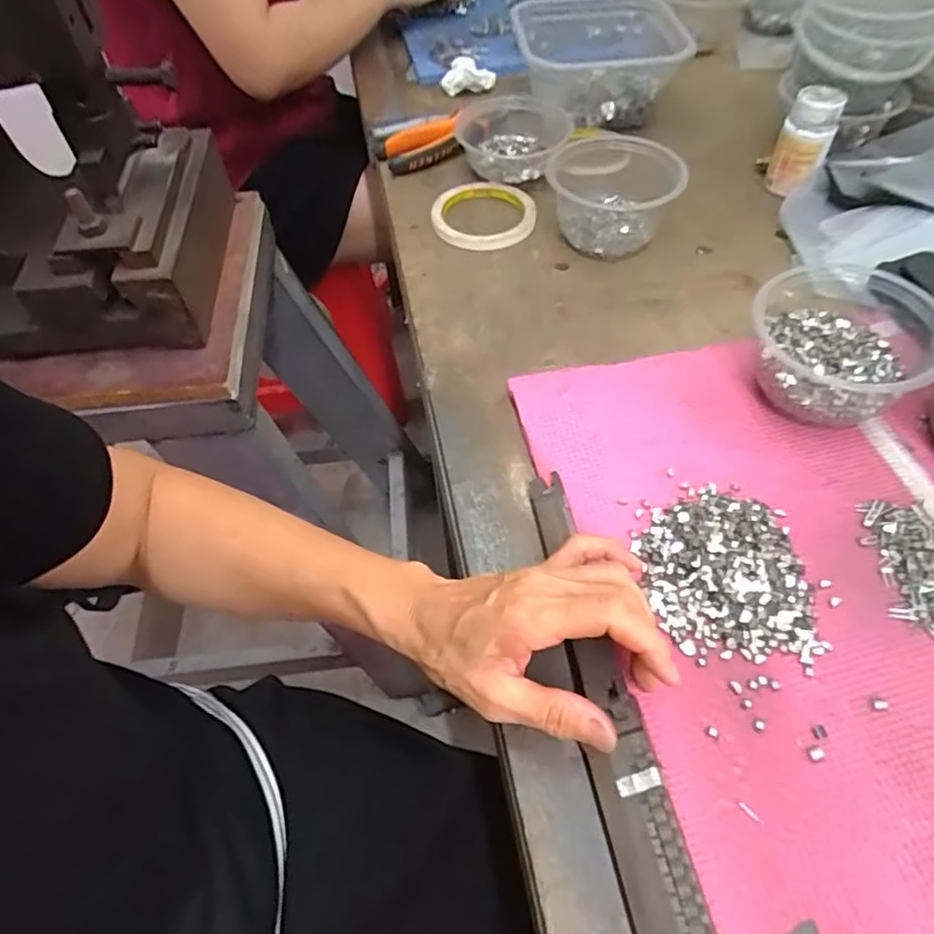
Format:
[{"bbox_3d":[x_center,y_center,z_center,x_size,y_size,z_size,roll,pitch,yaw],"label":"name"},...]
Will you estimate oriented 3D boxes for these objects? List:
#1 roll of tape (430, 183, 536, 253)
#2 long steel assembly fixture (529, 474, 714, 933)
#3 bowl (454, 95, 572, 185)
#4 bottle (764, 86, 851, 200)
[{"bbox_3d":[0.015,-0.239,0.594,0.097,0.017,0.097,-2,54,3],"label":"roll of tape"},{"bbox_3d":[0.073,0.135,0.311,0.030,0.027,0.309,-10,53,-3],"label":"long steel assembly fixture"},{"bbox_3d":[0.048,-0.344,0.651,0.118,0.040,0.135,3,55,7],"label":"bowl"},{"bbox_3d":[0.312,-0.301,0.574,0.047,0.076,0.043,-35,59,-19],"label":"bottle"}]

